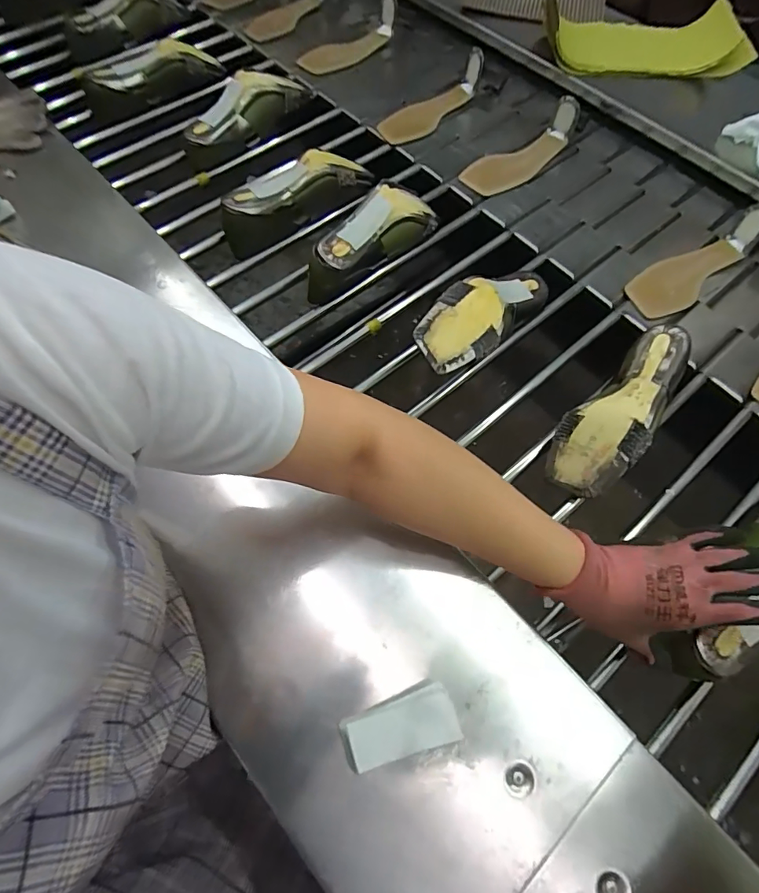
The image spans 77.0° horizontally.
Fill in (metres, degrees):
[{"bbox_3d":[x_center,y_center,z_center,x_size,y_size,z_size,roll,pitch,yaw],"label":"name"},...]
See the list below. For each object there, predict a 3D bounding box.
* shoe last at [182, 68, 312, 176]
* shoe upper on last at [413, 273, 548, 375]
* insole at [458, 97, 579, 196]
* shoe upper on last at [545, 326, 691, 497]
[{"bbox_3d":[-0.201,-0.497,0.717,0.069,0.067,0.217,39,70,16],"label":"shoe last"},{"bbox_3d":[0.134,-0.161,0.563,0.221,0.060,0.079,-35,69,-32],"label":"shoe upper on last"},{"bbox_3d":[0.219,-0.456,0.727,0.204,0.051,0.075,-36,70,-16],"label":"insole"},{"bbox_3d":[0.268,-0.042,0.528,0.078,0.073,0.214,37,70,15],"label":"shoe upper on last"}]

